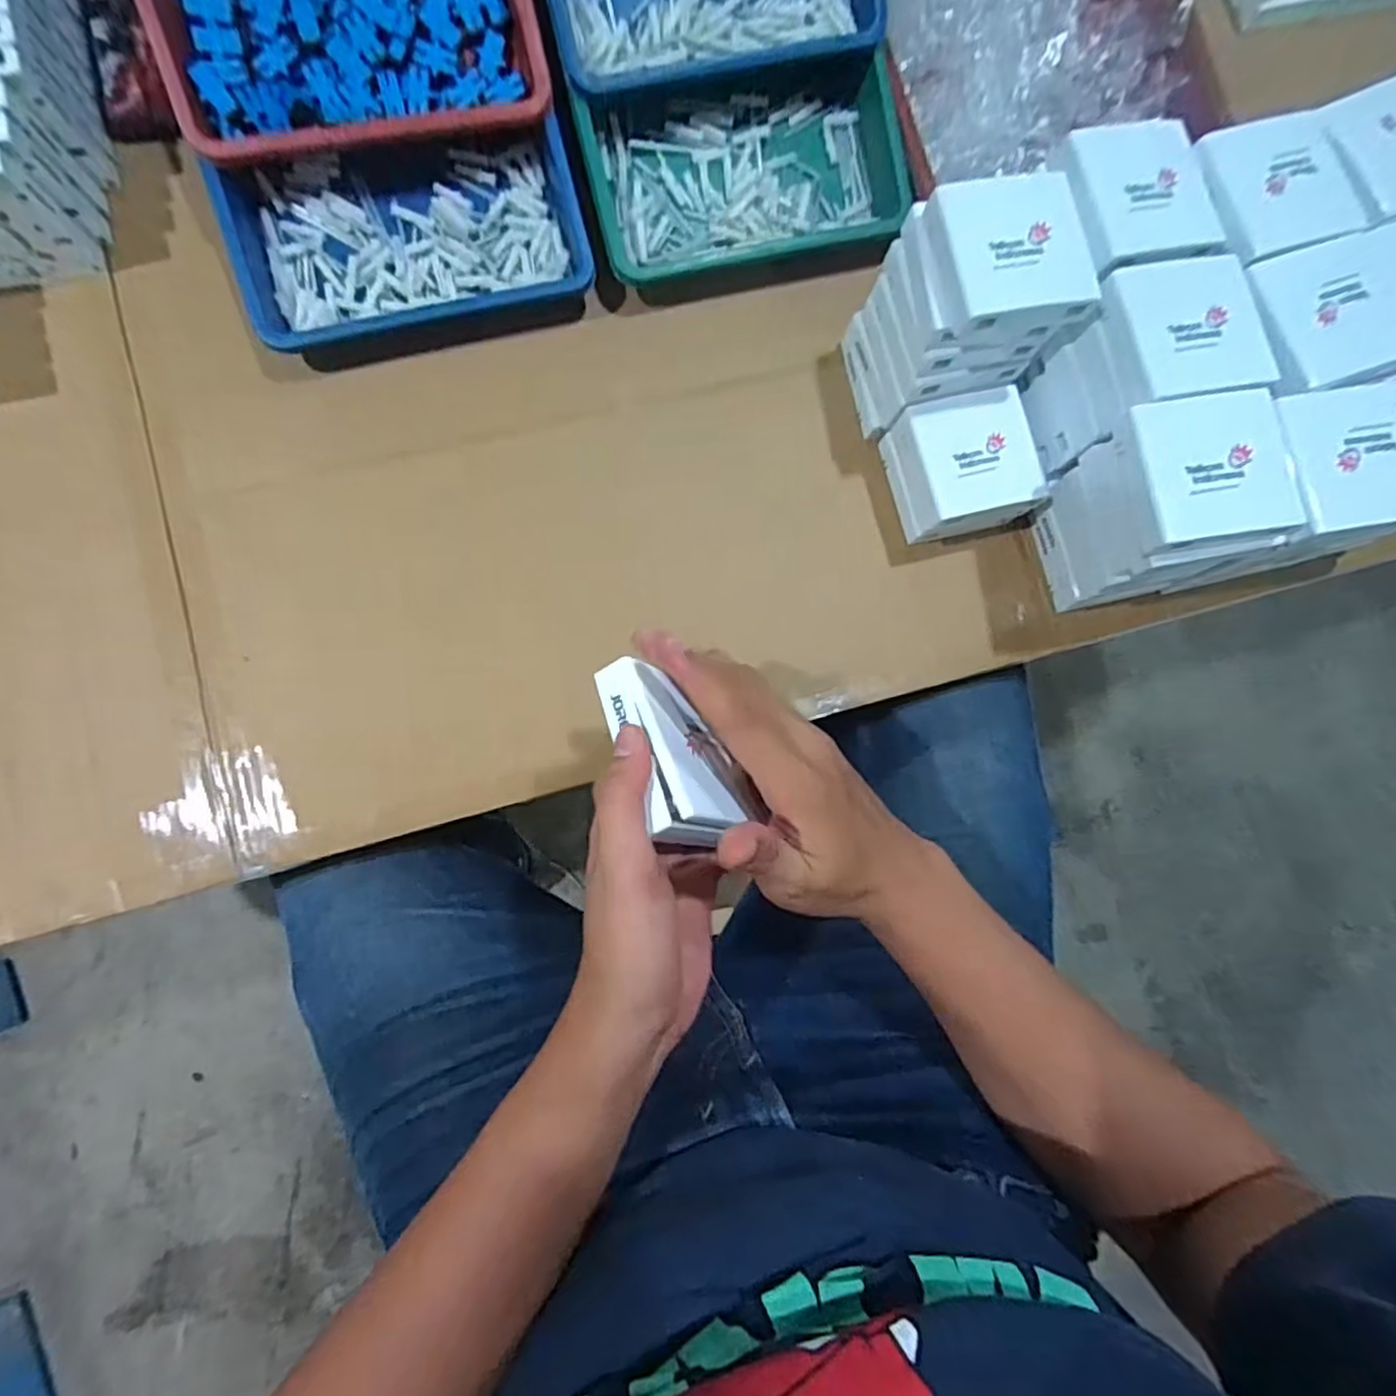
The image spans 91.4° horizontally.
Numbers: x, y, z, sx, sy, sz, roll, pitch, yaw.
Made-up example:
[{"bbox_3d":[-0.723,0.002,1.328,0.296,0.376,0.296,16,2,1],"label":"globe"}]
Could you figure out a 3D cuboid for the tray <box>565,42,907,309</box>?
[{"bbox_3d":[0.037,-0.394,0.527,0.241,0.059,0.143,-13,85,-7],"label":"tray"}]

